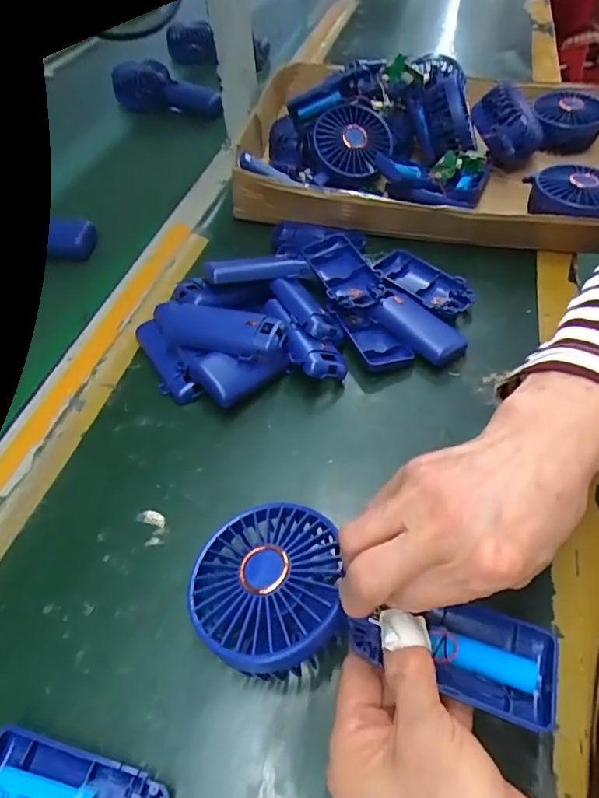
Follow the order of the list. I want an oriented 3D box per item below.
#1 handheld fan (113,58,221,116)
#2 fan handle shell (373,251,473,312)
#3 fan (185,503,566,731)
[{"bbox_3d":[-0.206,-0.481,0.755,0.215,0.060,0.041,25,56,20],"label":"handheld fan"},{"bbox_3d":[0.114,-0.108,0.451,0.097,0.014,0.046,38,61,26],"label":"fan handle shell"},{"bbox_3d":[0.032,0.106,0.242,0.180,0.028,0.082,14,53,12],"label":"fan"}]

